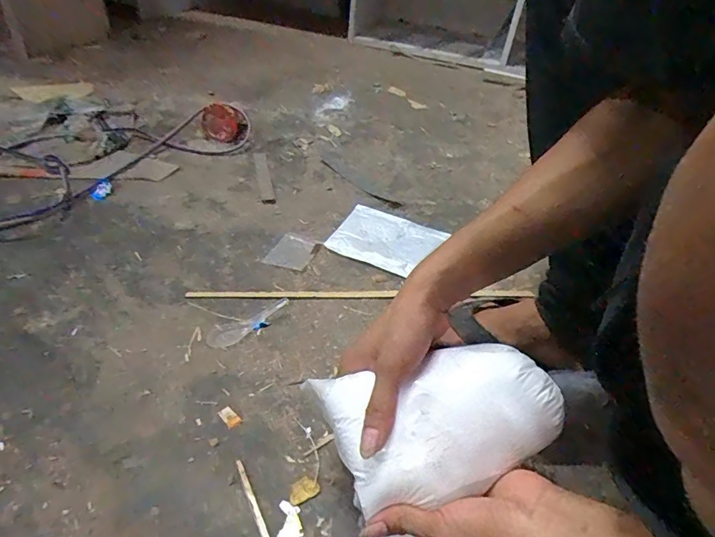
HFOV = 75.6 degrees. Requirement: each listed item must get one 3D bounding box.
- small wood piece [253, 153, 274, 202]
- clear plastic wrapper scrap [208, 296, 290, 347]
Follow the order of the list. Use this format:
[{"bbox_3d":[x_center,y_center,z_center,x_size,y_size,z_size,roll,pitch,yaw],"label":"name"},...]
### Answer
[{"bbox_3d":[-0.167,-0.170,0.821,0.021,0.008,0.172,-6,41,-14],"label":"small wood piece"},{"bbox_3d":[-0.125,0.064,0.545,0.106,0.004,0.029,-25,49,-32],"label":"clear plastic wrapper scrap"}]

